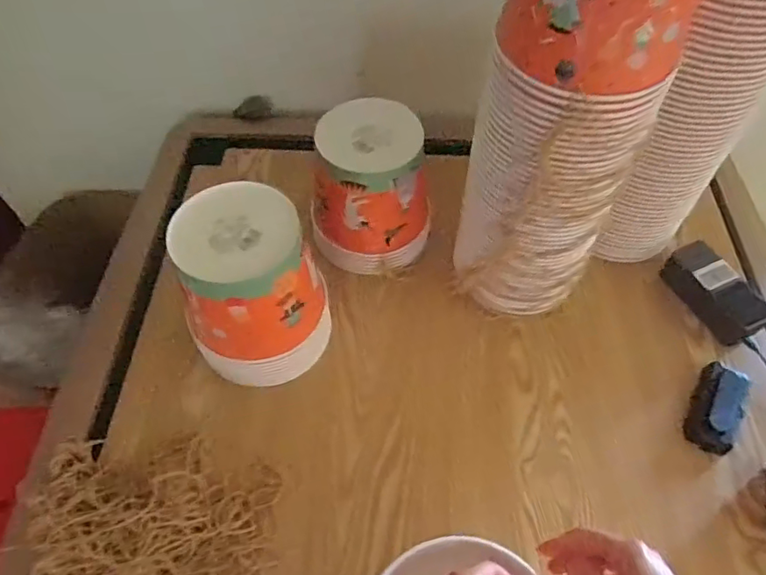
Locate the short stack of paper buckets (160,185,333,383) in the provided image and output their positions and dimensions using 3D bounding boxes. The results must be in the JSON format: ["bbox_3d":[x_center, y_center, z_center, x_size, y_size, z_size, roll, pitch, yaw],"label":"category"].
[{"bbox_3d":[-0.140,0.006,0.622,0.149,0.202,0.132,-15,57,-11],"label":"short stack of paper buckets"}]

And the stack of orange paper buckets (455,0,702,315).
[{"bbox_3d":[0.168,-0.140,0.564,0.134,0.469,0.133,-16,57,-11],"label":"stack of orange paper buckets"}]

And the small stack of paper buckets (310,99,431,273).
[{"bbox_3d":[-0.013,-0.120,0.714,0.149,0.175,0.135,1,56,0],"label":"small stack of paper buckets"}]

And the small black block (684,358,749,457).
[{"bbox_3d":[0.389,0.138,0.650,0.053,0.025,0.104,24,59,15],"label":"small black block"}]

